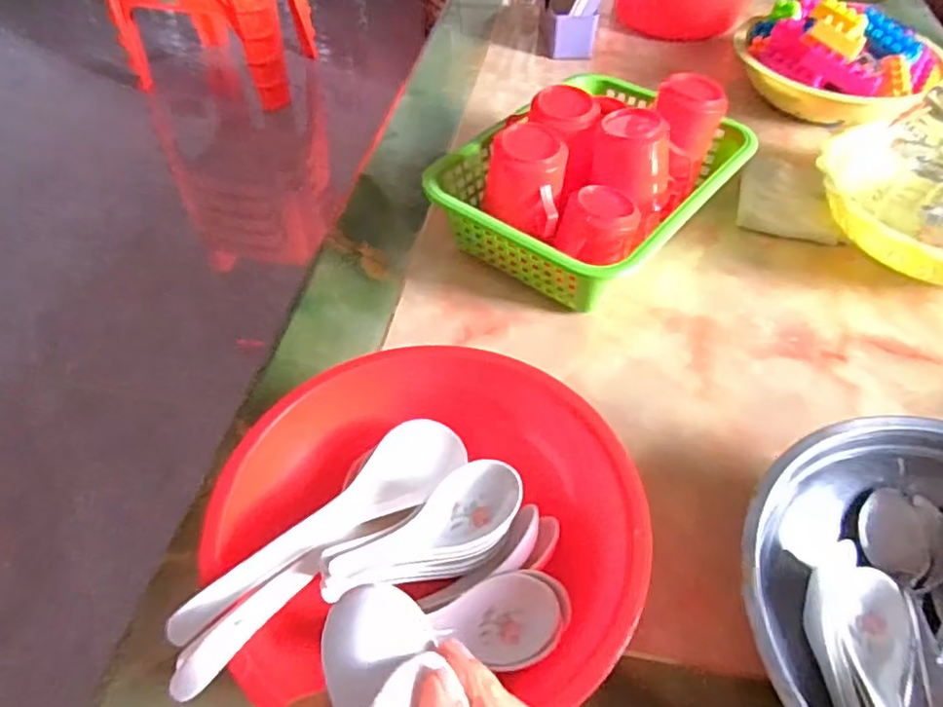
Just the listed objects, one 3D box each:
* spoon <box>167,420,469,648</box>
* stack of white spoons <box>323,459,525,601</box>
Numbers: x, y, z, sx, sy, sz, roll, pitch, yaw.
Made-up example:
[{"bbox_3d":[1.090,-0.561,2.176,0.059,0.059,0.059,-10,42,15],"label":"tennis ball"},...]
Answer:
[{"bbox_3d":[-0.085,0.098,0.392,0.036,0.042,0.204,34,40,25],"label":"spoon"},{"bbox_3d":[-0.028,0.106,0.377,0.129,0.032,0.052,-20,51,-34],"label":"stack of white spoons"}]

